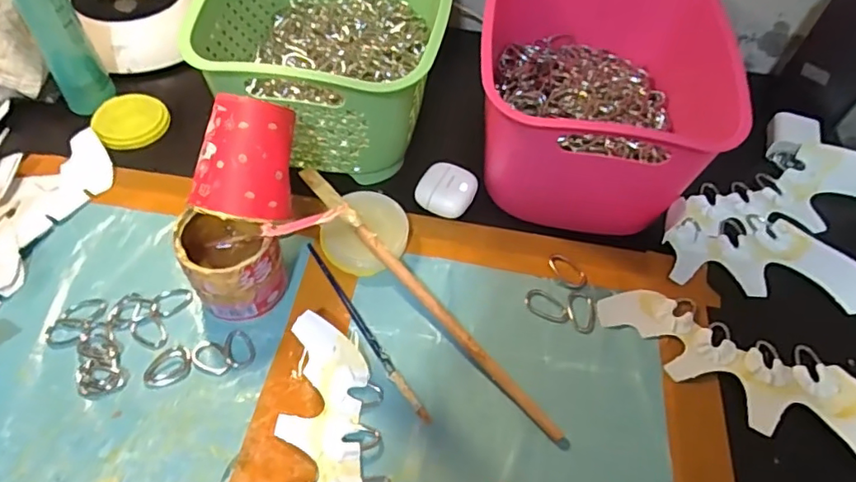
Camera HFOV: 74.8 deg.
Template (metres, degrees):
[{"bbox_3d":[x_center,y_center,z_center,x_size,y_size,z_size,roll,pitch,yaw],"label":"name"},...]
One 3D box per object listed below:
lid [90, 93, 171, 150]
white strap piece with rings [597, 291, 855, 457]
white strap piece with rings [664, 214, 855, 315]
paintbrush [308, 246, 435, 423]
[{"bbox_3d":[-0.271,-0.110,0.512,0.062,0.013,0.060,2,56,-3],"label":"lid"},{"bbox_3d":[0.239,0.092,0.405,0.226,0.026,0.074,25,58,12],"label":"white strap piece with rings"},{"bbox_3d":[0.290,0.012,0.472,0.173,0.011,0.077,9,56,1],"label":"white strap piece with rings"},{"bbox_3d":[-0.048,0.063,0.410,0.009,0.006,0.165,-29,63,-21],"label":"paintbrush"}]

